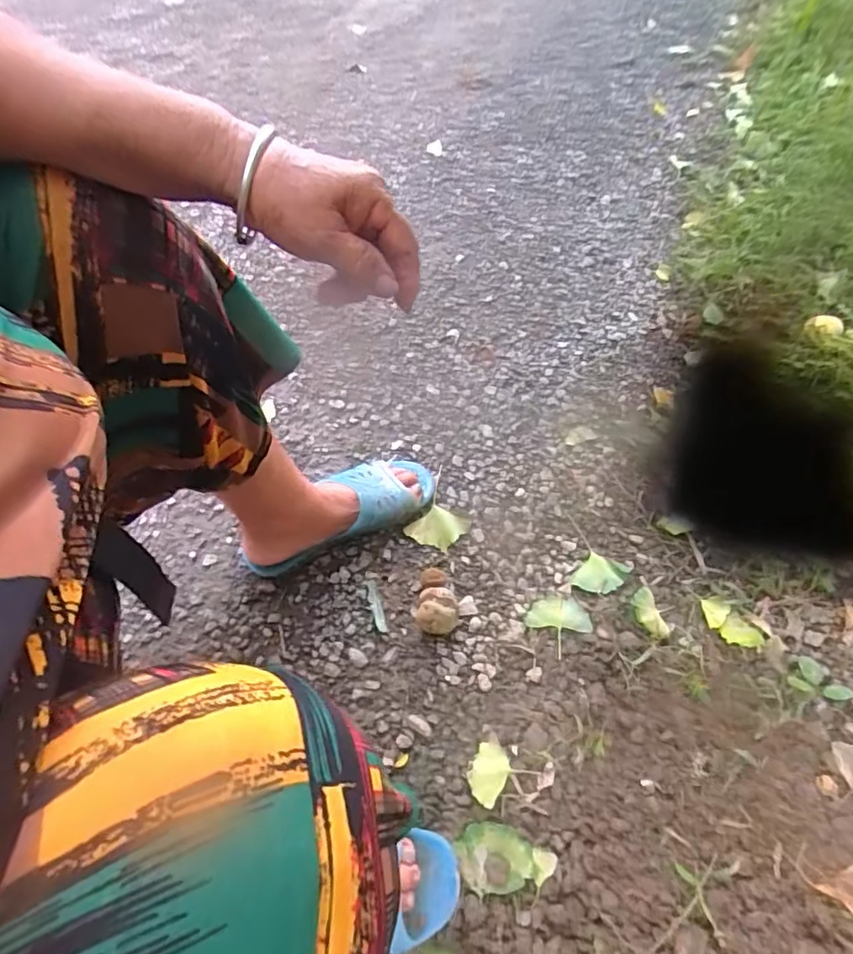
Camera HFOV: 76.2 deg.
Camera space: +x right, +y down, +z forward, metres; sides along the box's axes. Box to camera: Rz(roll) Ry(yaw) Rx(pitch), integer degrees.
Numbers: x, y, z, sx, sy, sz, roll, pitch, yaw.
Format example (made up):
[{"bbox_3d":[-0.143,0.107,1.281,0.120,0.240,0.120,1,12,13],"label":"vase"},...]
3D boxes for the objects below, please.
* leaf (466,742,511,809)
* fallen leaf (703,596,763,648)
[{"bbox_3d":[0.059,0.286,0.528,0.038,0.006,0.050,22,59,36],"label":"leaf"},{"bbox_3d":[0.326,0.158,0.586,0.031,0.009,0.067,-50,45,8],"label":"fallen leaf"}]

